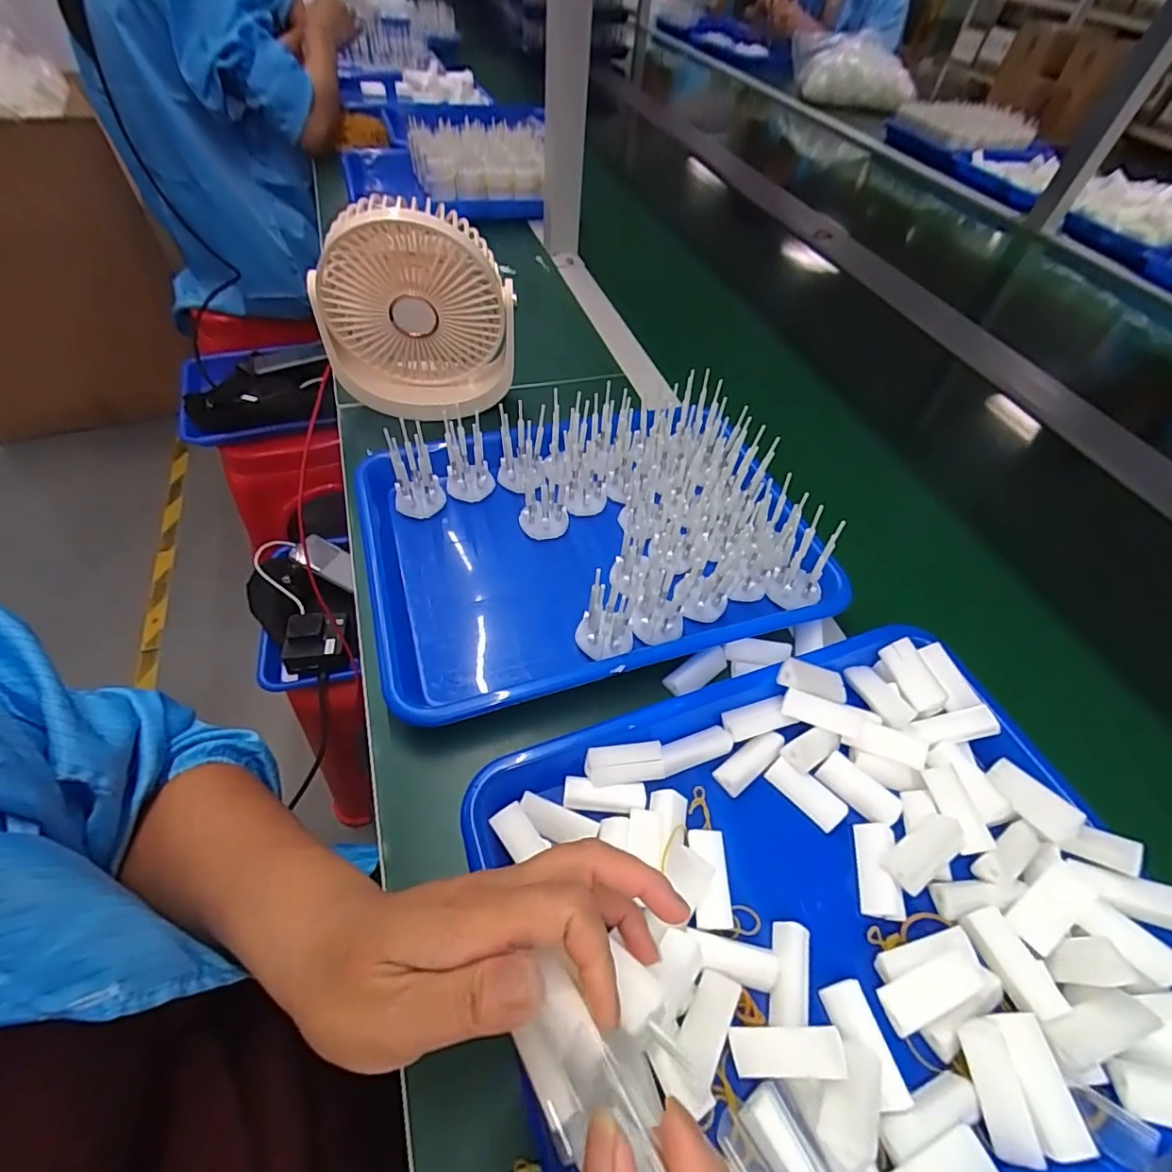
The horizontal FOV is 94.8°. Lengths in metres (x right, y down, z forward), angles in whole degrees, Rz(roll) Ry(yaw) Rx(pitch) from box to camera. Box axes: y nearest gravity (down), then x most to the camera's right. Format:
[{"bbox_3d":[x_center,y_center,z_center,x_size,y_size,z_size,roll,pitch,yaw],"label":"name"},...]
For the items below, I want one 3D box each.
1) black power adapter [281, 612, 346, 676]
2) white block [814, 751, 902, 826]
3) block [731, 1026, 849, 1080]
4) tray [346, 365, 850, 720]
[{"bbox_3d":[-0.352,0.068,0.706,0.073,0.038,0.082,-7,54,-10],"label":"black power adapter"},{"bbox_3d":[0.163,0.120,0.321,0.046,0.010,0.021,39,59,22],"label":"white block"},{"bbox_3d":[0.086,0.200,0.231,0.046,0.006,0.017,-20,47,20],"label":"block"},{"bbox_3d":[0.002,-0.053,0.399,0.331,0.062,0.239,-13,55,-15],"label":"tray"}]

